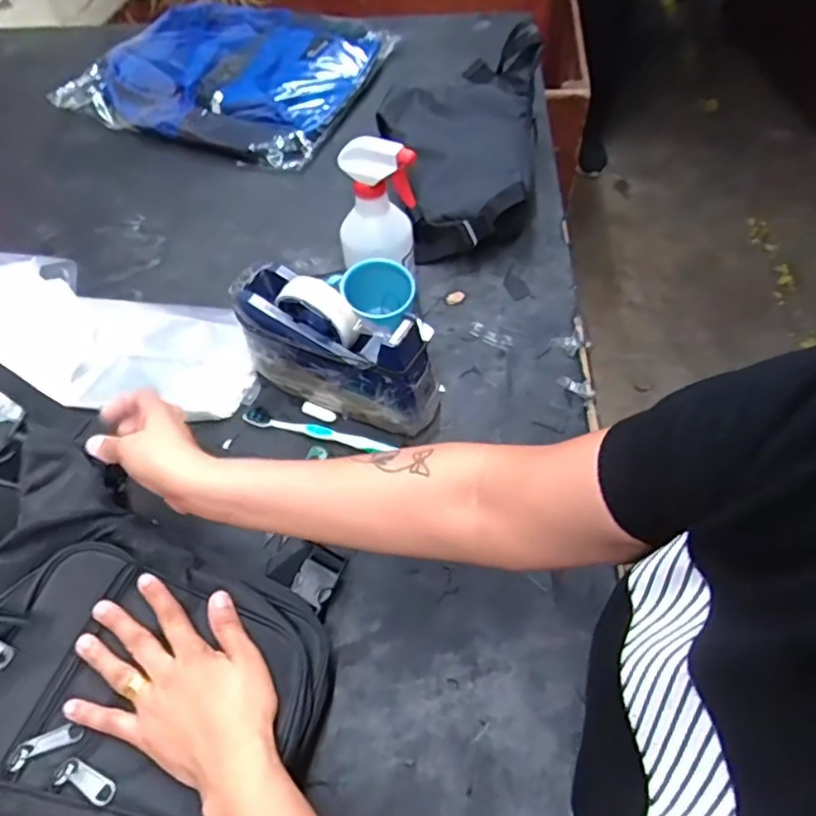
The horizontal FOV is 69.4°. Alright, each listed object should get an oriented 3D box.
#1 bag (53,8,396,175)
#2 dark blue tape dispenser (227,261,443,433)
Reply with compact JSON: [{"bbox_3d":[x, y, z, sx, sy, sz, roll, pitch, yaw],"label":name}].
[{"bbox_3d":[-0.295,-0.557,0.971,0.457,0.059,0.366,16,58,14],"label":"bag"},{"bbox_3d":[-0.073,-0.055,0.581,0.210,0.115,0.070,24,60,19],"label":"dark blue tape dispenser"}]

